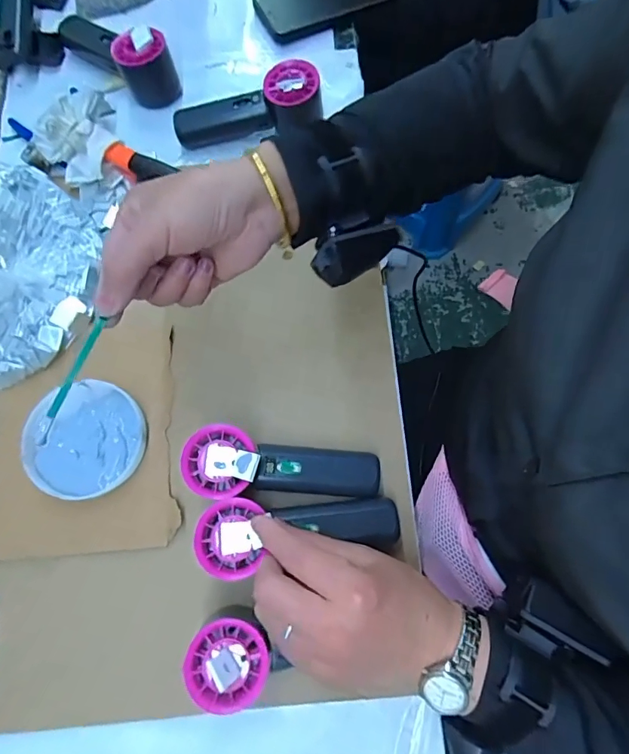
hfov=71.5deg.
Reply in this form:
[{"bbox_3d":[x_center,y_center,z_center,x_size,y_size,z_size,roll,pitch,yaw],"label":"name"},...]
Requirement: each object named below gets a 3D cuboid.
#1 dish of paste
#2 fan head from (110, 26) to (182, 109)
[{"bbox_3d":[-0.201,0.053,0.382,0.100,0.014,0.097,14,76,4],"label":"dish of paste"},{"bbox_3d":[-0.180,-0.334,0.470,0.053,0.051,0.053,0,75,1],"label":"fan head"}]

